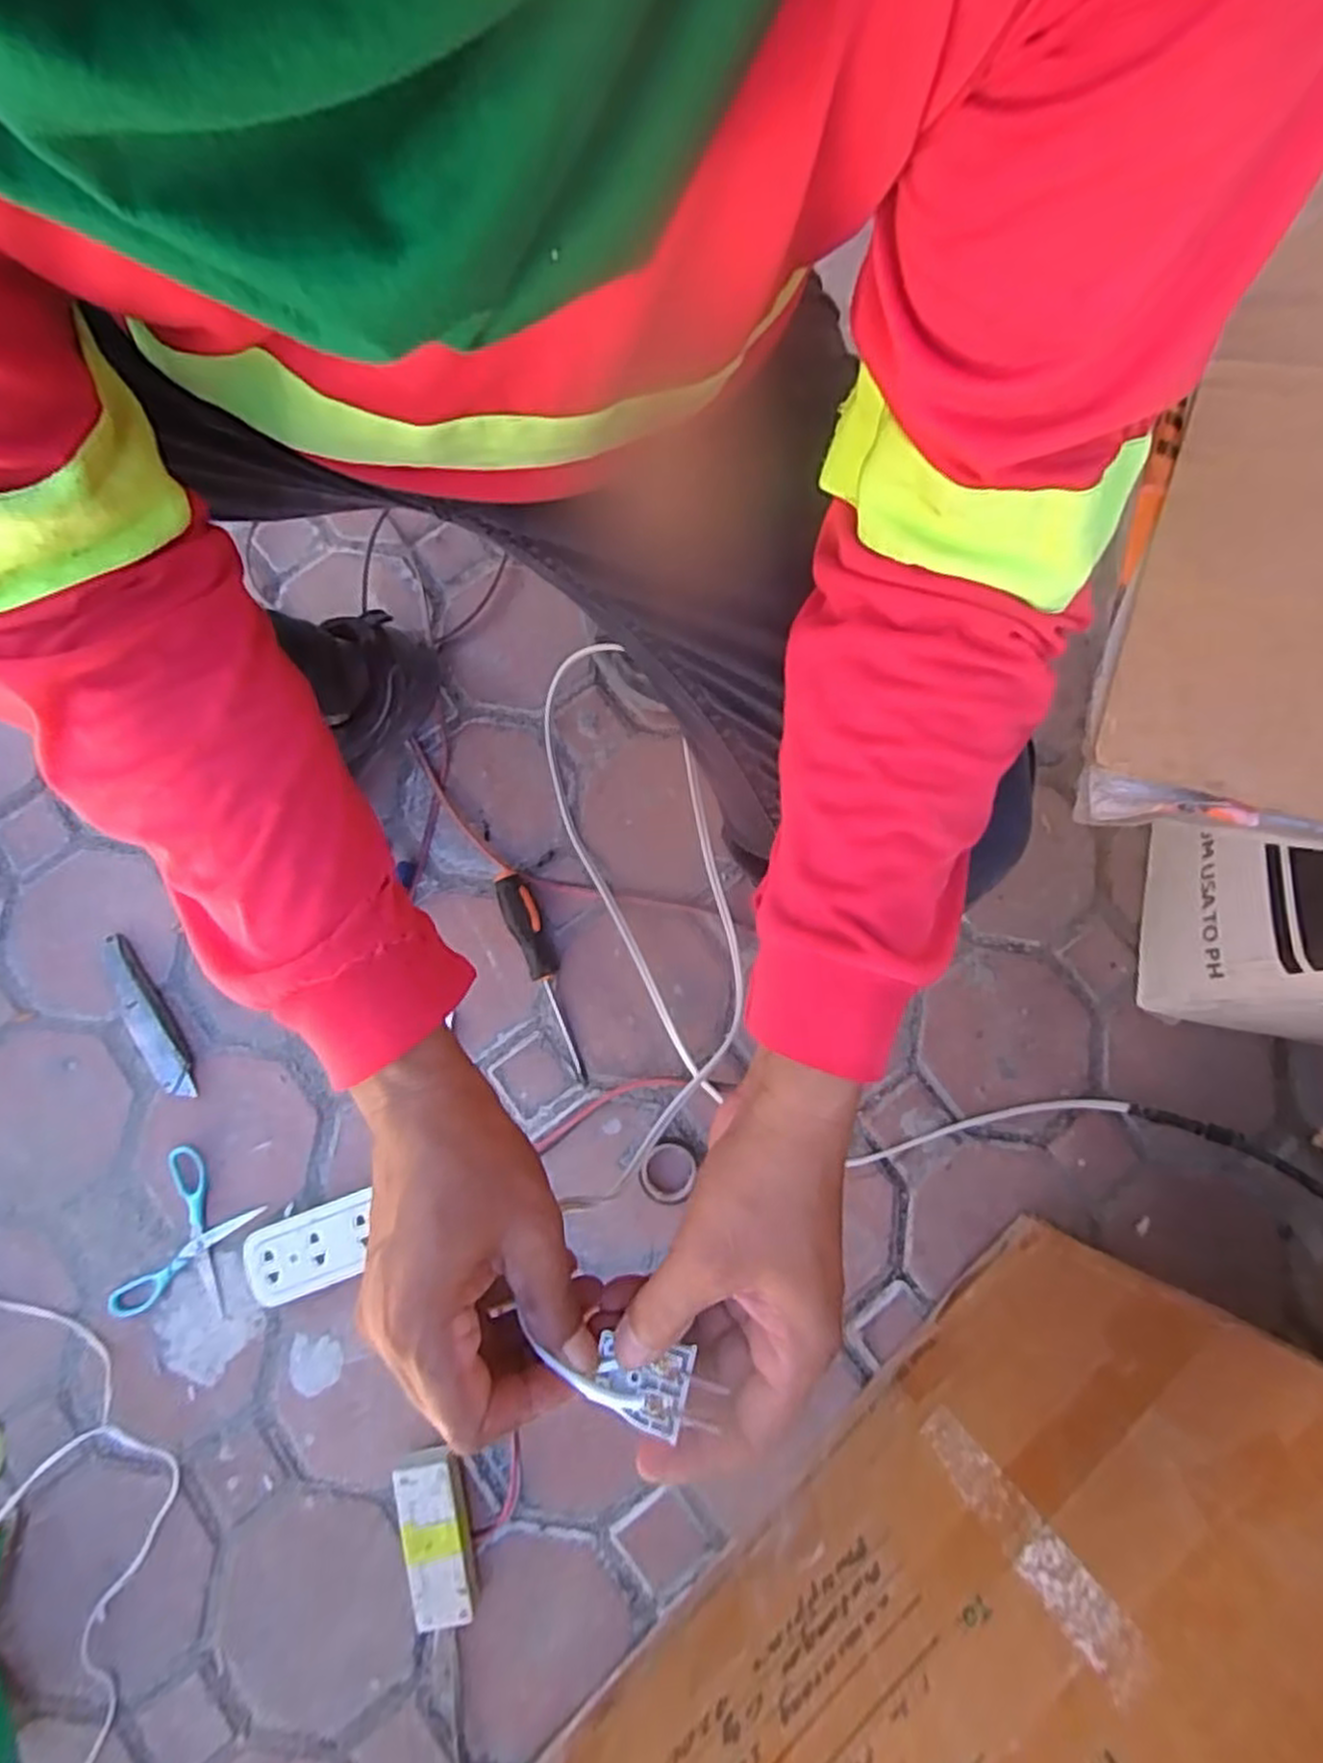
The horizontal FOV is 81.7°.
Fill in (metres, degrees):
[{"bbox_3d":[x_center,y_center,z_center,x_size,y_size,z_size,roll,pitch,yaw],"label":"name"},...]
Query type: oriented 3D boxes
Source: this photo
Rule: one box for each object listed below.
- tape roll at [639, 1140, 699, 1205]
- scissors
[{"bbox_3d":[0.005,0.235,0.620,0.042,0.020,0.048,44,81,7],"label":"tape roll"},{"bbox_3d":[-0.383,0.291,0.623,0.086,0.012,0.131,17,79,3],"label":"scissors"}]

